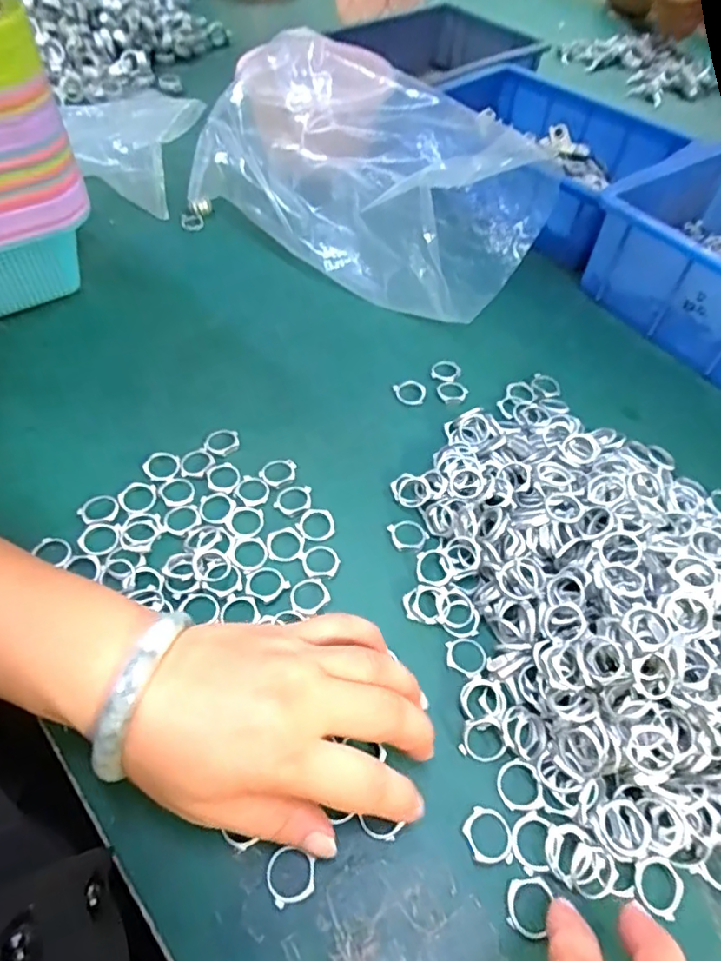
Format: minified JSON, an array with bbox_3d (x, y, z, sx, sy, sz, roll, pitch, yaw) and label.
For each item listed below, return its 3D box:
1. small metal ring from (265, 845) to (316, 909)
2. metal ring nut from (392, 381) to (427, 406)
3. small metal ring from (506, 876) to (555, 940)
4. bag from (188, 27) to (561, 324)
[{"bbox_3d":[-0.029,0.166,0.240,0.020,0.004,0.020,2,54,-2],"label":"small metal ring"},{"bbox_3d":[0.037,-0.064,0.414,0.022,0.004,0.022,-21,58,-18],"label":"metal ring nut"},{"bbox_3d":[0.071,0.178,0.239,0.018,0.004,0.021,23,56,13],"label":"small metal ring"},{"bbox_3d":[0.011,-0.261,0.490,0.281,0.102,0.172,30,58,18],"label":"bag"}]

